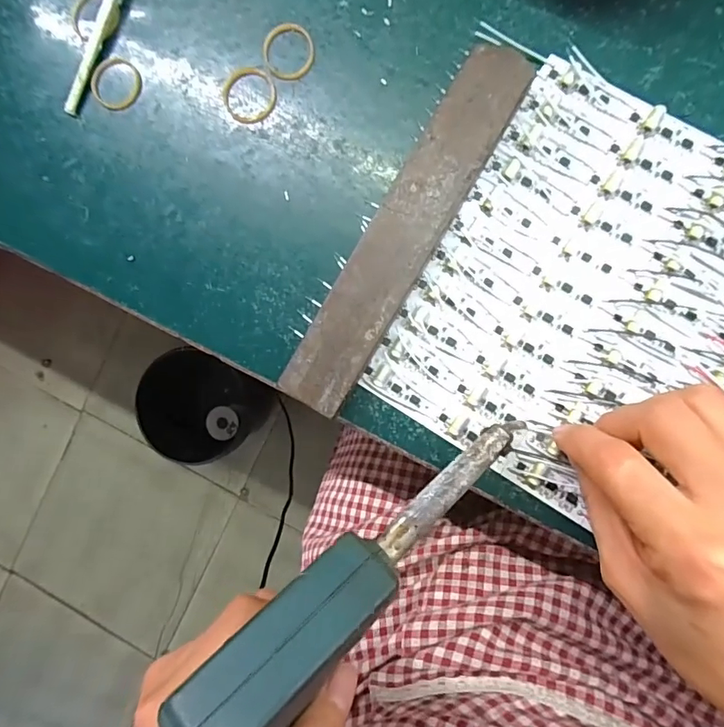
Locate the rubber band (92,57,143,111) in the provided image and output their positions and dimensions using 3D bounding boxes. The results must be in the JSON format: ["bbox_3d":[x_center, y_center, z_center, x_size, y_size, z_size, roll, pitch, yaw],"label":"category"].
[{"bbox_3d":[-0.139,-0.158,0.273,0.030,0.004,0.028,0,89,6],"label":"rubber band"}]

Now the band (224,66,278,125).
[{"bbox_3d":[-0.062,-0.148,0.264,0.029,0.004,0.031,0,89,6],"label":"band"}]

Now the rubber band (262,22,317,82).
[{"bbox_3d":[-0.040,-0.169,0.260,0.028,0.004,0.029,0,89,6],"label":"rubber band"}]

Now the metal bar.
[{"bbox_3d":[0.022,-0.064,0.246,0.035,0.019,0.194,31,92,6],"label":"metal bar"}]

